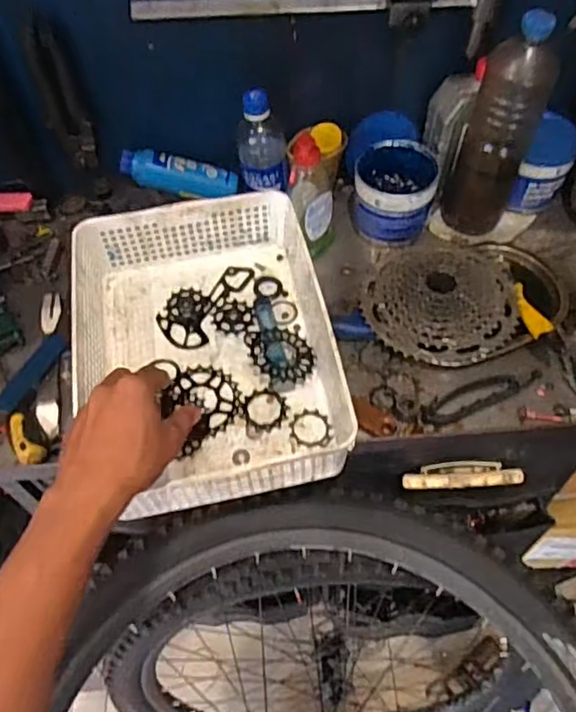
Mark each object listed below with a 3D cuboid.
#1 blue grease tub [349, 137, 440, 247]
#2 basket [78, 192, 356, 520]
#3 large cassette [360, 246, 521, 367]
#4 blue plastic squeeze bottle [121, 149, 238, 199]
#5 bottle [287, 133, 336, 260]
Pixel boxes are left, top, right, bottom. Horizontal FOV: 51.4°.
[{"bbox_3d":[0.135,-0.207,0.768,0.100,0.084,0.101,7,56,8],"label":"blue grease tub"},{"bbox_3d":[-0.086,-0.015,0.621,0.240,0.093,0.321,-11,55,-4],"label":"basket"},{"bbox_3d":[0.176,-0.066,0.689,0.173,0.043,0.164,-2,55,2],"label":"large cassette"},{"bbox_3d":[-0.143,-0.235,0.791,0.150,0.043,0.034,8,54,-13],"label":"blue plastic squeeze bottle"},{"bbox_3d":[0.029,-0.188,0.718,0.051,0.152,0.055,-2,55,3],"label":"bottle"}]

